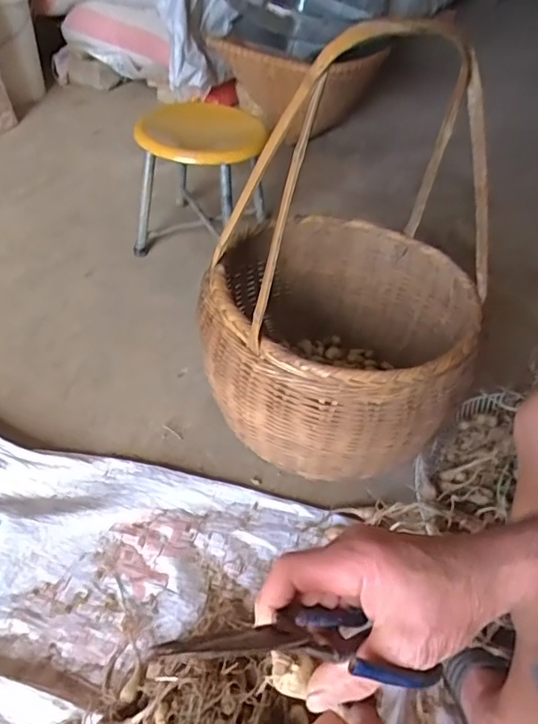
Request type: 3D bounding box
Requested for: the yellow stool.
[{"bbox_3d":[-0.150,-0.411,1.260,0.258,0.305,0.260,11,45,8],"label":"yellow stool"}]

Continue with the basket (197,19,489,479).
[{"bbox_3d":[0.105,-0.130,0.743,0.365,0.549,0.391,1,44,-1],"label":"basket"}]

